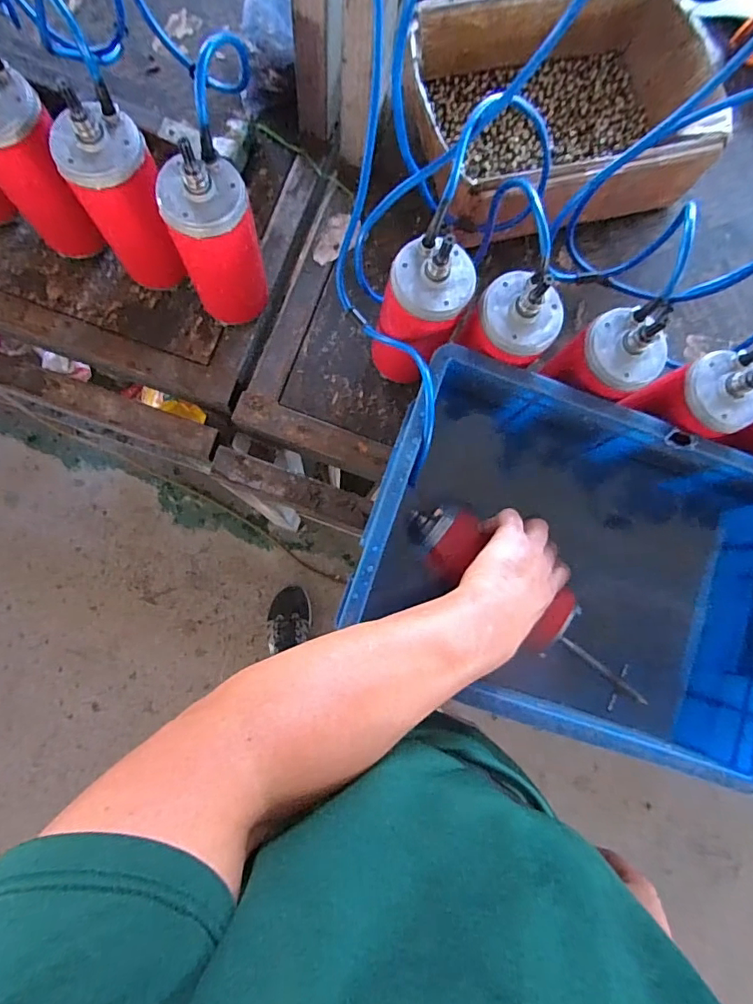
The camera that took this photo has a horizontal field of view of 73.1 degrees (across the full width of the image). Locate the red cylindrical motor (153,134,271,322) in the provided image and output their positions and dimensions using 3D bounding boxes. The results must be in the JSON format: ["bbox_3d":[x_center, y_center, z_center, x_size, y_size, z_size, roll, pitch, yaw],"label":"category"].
[{"bbox_3d":[-0.149,-0.249,0.509,0.086,0.189,0.065,-15,86,-6],"label":"red cylindrical motor"}]

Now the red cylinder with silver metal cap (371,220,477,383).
[{"bbox_3d":[0.042,-0.185,0.508,0.072,0.198,0.073,0,85,-5],"label":"red cylinder with silver metal cap"}]

